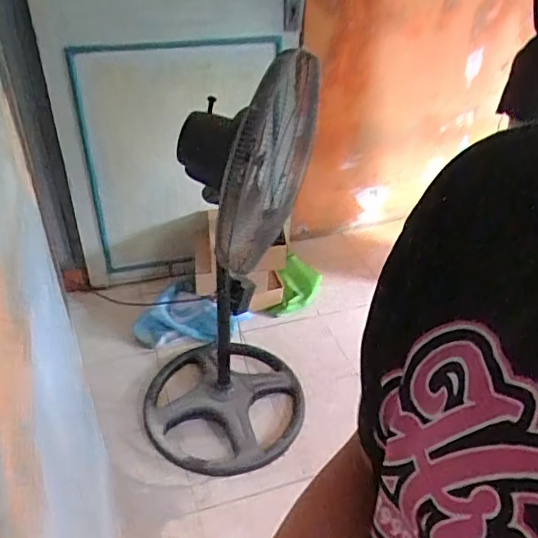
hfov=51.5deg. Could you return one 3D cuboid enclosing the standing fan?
[{"bbox_3d":[-0.123,0.018,1.373,0.448,1.007,0.441,1,38,-1],"label":"standing fan"}]

